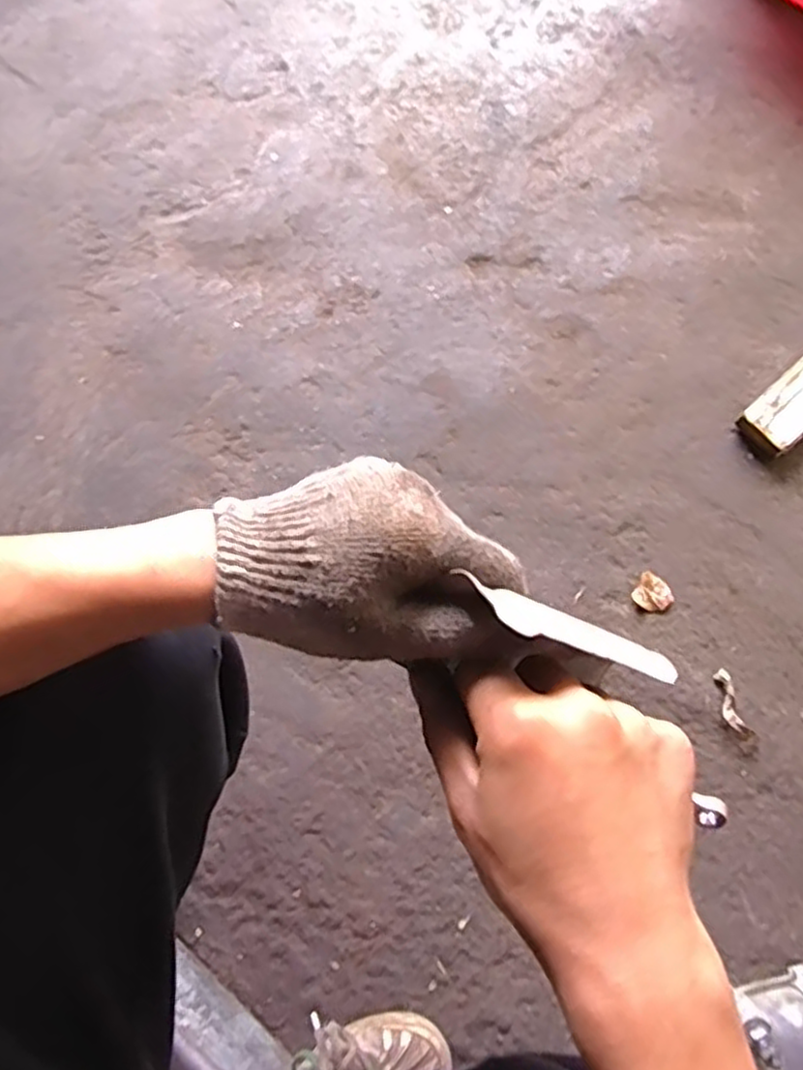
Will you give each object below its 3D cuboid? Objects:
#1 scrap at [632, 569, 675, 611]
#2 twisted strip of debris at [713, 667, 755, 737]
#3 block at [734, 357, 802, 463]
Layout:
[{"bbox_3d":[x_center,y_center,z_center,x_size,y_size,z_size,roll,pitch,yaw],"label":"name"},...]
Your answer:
[{"bbox_3d":[0.269,0.063,0.771,0.037,0.009,0.041,-38,76,-11],"label":"scrap"},{"bbox_3d":[0.332,0.170,0.725,0.020,0.008,0.068,-13,70,-2],"label":"twisted strip of debris"},{"bbox_3d":[0.453,-0.156,0.814,0.154,0.033,0.064,-40,76,-11],"label":"block"}]

